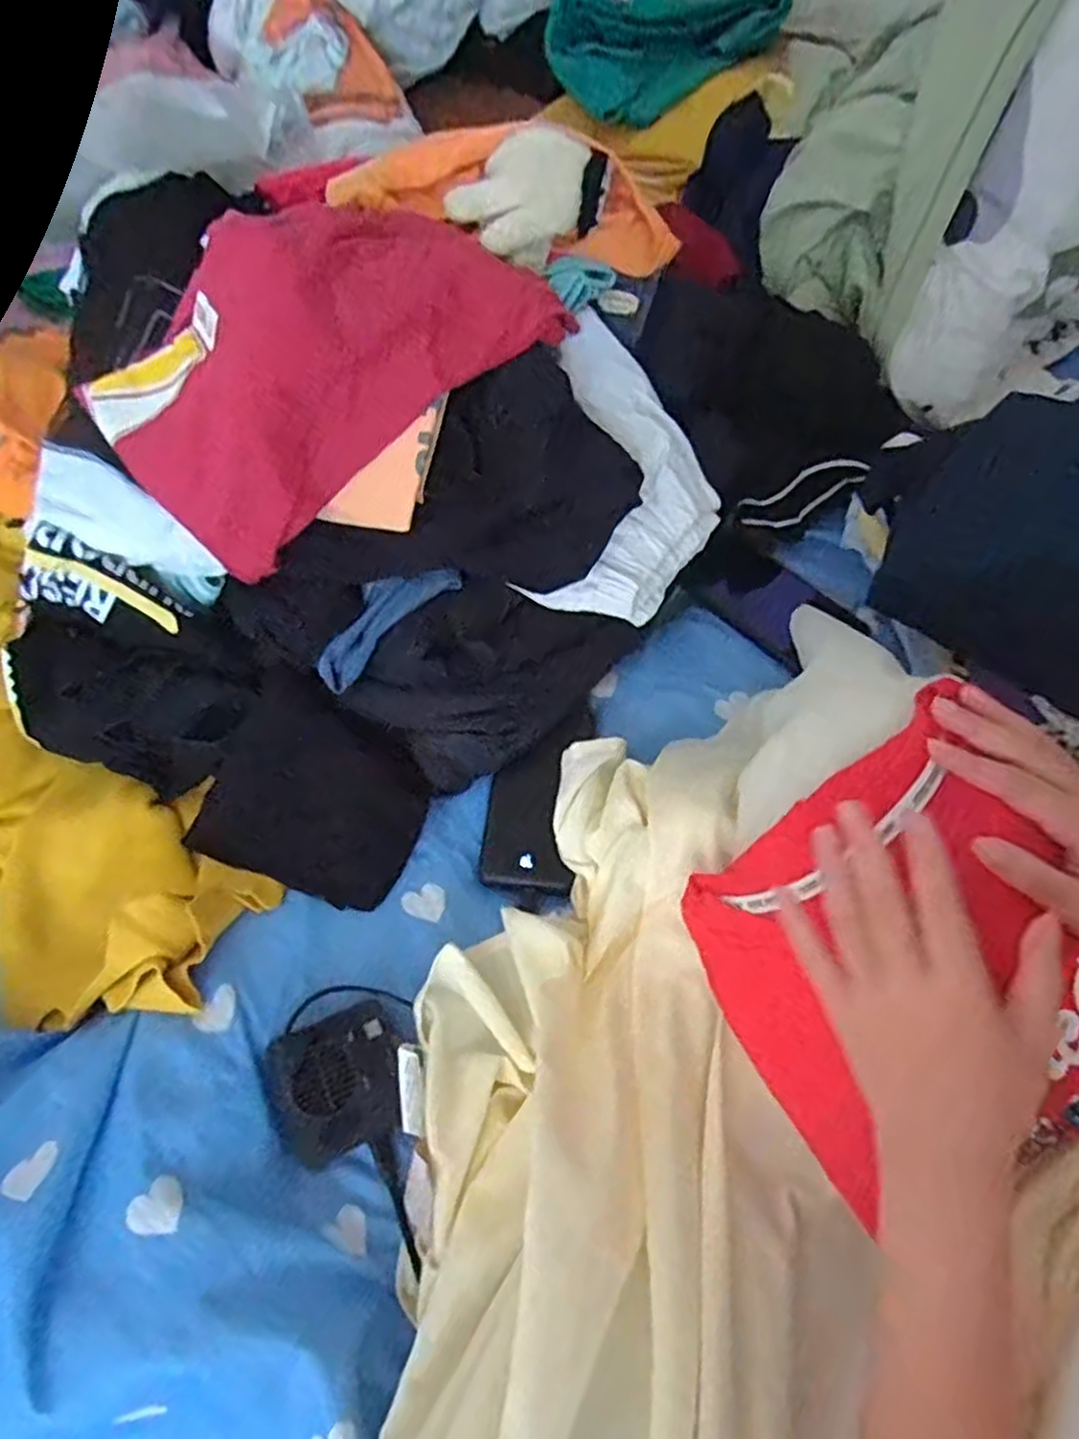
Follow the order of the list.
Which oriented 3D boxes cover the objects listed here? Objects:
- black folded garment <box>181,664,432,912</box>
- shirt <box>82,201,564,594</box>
[{"bbox_3d":[-0.168,0.055,0.575,0.161,0.040,0.145,19,66,13],"label":"black folded garment"},{"bbox_3d":[-0.161,-0.265,0.550,0.318,0.125,0.184,-29,65,-11],"label":"shirt"}]

